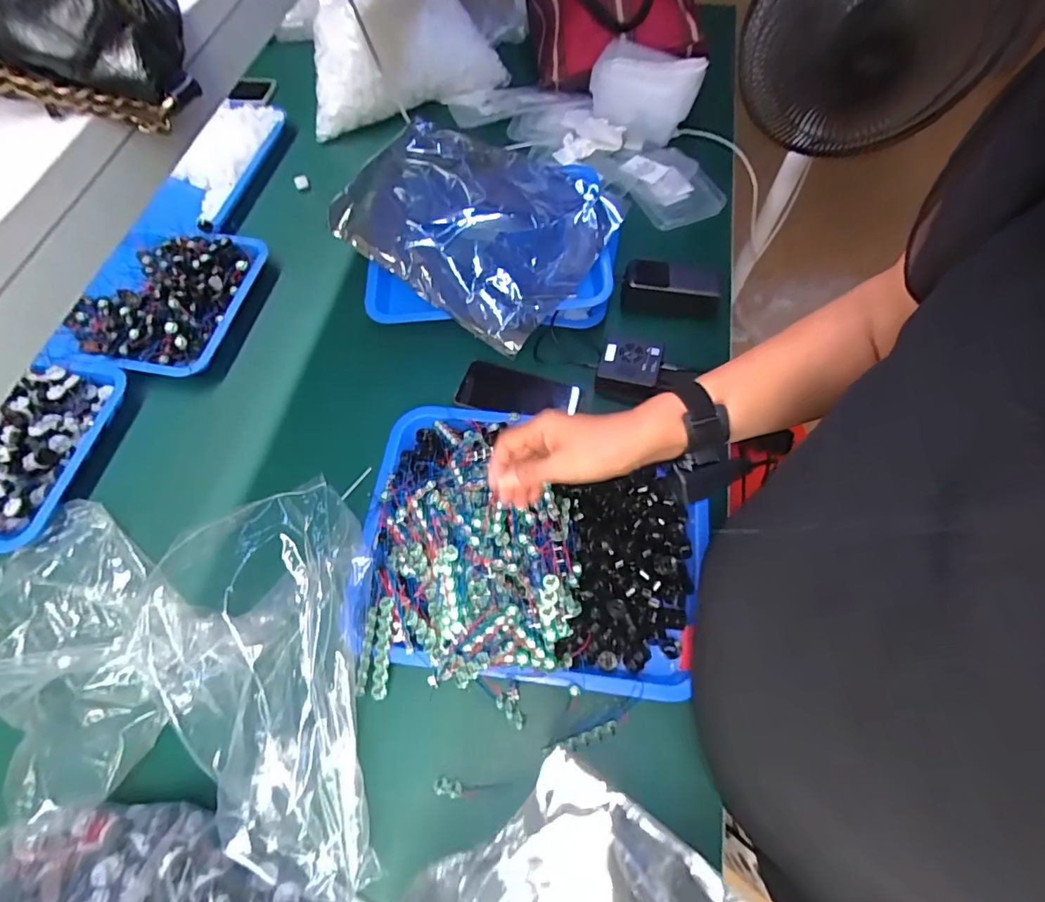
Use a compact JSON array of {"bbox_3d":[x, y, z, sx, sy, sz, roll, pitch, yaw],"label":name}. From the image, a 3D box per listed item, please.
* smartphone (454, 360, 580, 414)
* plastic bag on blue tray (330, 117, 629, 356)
[{"bbox_3d":[-0.006,-0.078,0.699,0.159,0.060,0.010,13,22,-5],"label":"smartphone"},{"bbox_3d":[-0.065,-0.323,0.689,0.346,0.081,0.268,34,69,16],"label":"plastic bag on blue tray"}]

